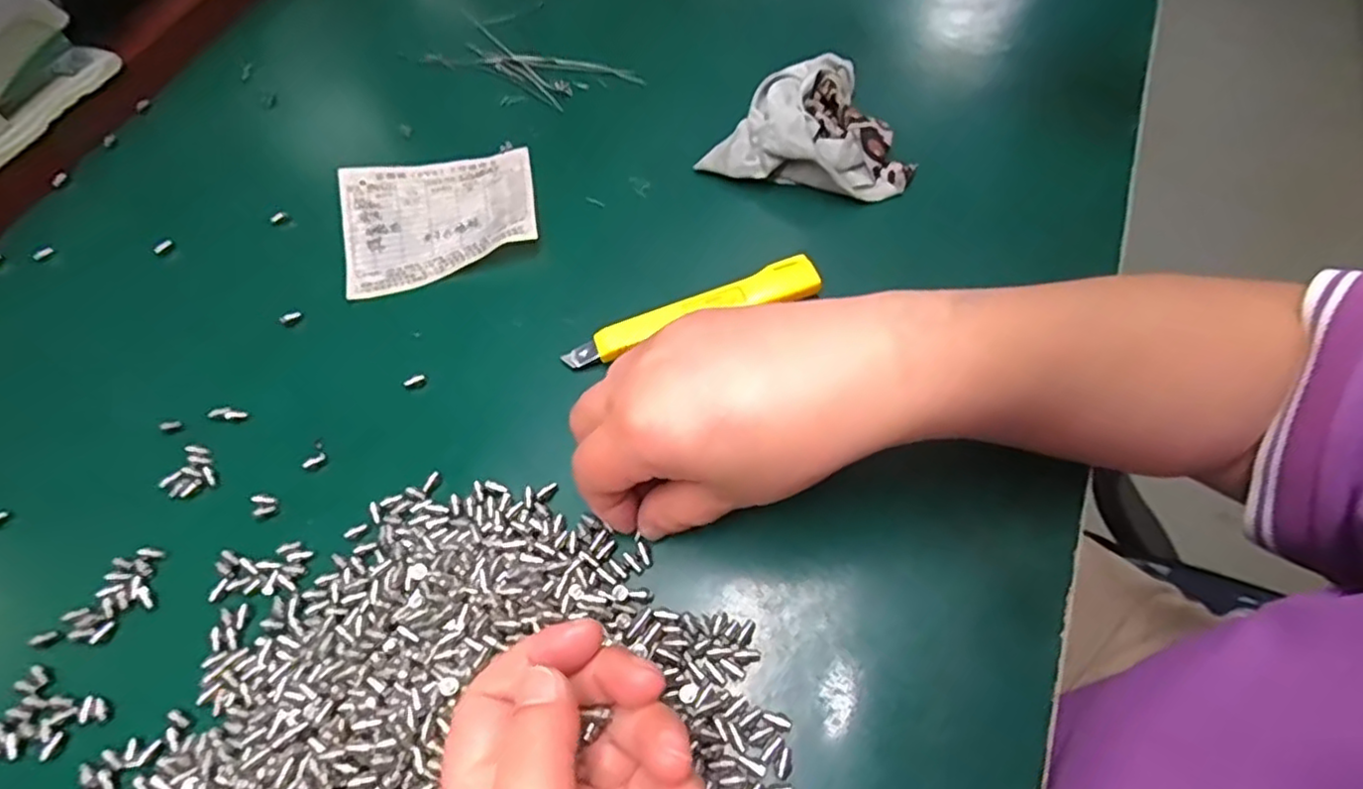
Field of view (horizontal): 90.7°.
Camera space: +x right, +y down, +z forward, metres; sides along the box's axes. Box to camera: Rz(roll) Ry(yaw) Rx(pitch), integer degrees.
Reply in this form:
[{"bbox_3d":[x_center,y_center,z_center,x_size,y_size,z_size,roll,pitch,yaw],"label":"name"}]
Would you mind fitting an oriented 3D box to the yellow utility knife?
[{"bbox_3d":[0.006,-0.040,0.332,0.128,0.015,0.019,-18,61,-7],"label":"yellow utility knife"}]

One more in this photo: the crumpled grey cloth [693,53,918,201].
[{"bbox_3d":[0.081,-0.155,0.385,0.107,0.034,0.095,18,63,14],"label":"crumpled grey cloth"}]

